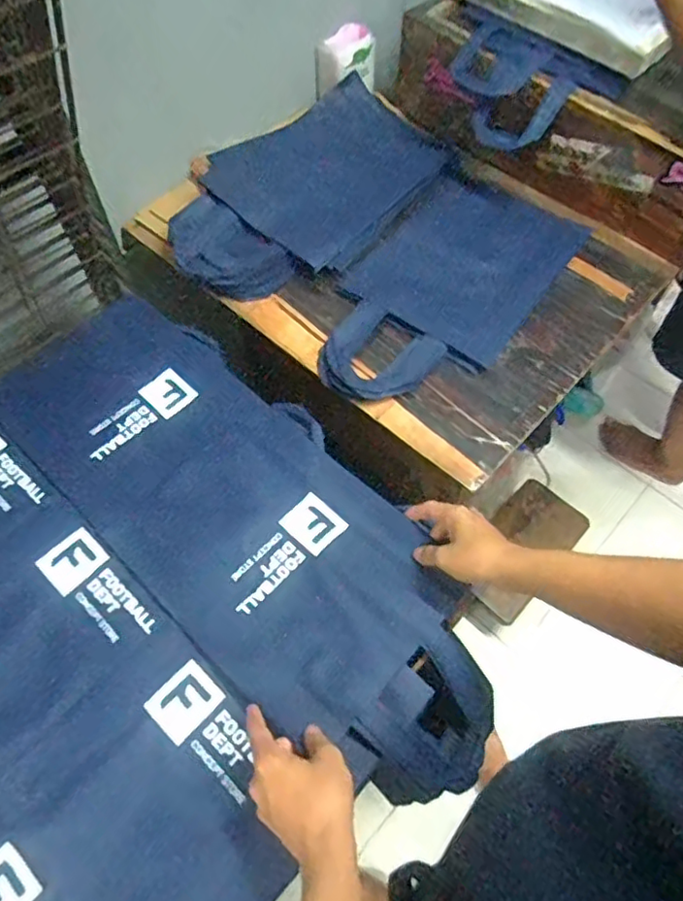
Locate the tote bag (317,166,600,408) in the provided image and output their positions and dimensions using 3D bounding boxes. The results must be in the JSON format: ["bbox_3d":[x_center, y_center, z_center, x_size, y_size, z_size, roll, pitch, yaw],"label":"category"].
[{"bbox_3d":[0.146,-0.255,0.893,0.267,0.021,0.500,34,65,17],"label":"tote bag"}]

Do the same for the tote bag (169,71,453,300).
[{"bbox_3d":[-0.048,-0.425,0.972,0.295,0.042,0.512,33,65,17],"label":"tote bag"}]

